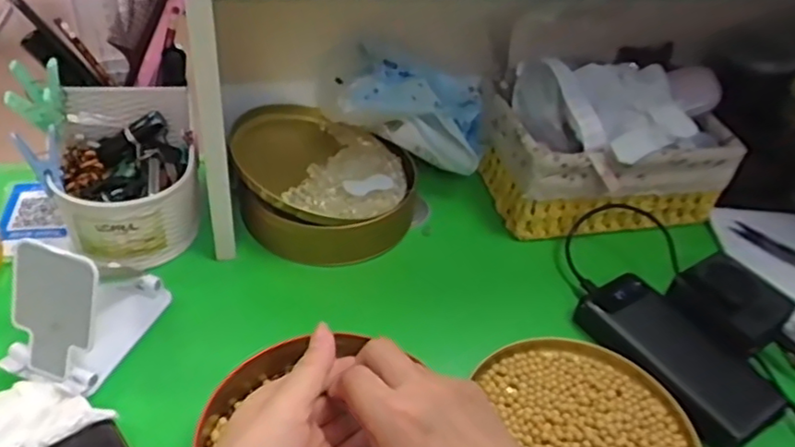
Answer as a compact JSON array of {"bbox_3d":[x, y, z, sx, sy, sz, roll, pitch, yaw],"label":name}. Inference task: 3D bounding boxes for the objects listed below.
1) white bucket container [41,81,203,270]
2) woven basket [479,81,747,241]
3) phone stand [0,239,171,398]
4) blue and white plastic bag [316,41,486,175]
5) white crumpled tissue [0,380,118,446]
[{"bbox_3d":[-0.232,-0.041,0.536,0.114,0.101,0.119,-10,42,-19],"label":"white bucket container"},{"bbox_3d":[0.212,-0.063,0.641,0.222,0.096,0.136,-4,41,-14],"label":"woven basket"},{"bbox_3d":[-0.227,0.051,0.444,0.067,0.096,0.110,13,40,8],"label":"phone stand"},{"bbox_3d":[0.013,-0.112,0.612,0.166,0.091,0.091,-5,41,-14],"label":"blue and white plastic bag"},{"bbox_3d":[-0.243,0.123,0.401,0.099,0.021,0.055,-13,43,-23],"label":"white crumpled tissue"}]

